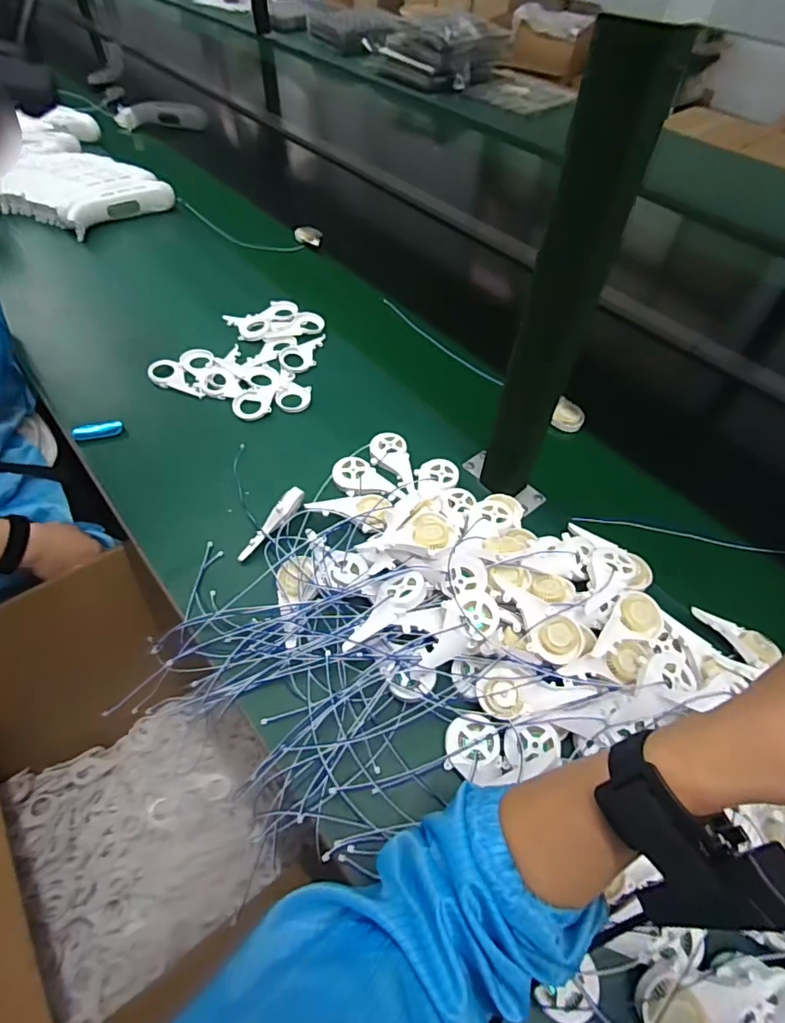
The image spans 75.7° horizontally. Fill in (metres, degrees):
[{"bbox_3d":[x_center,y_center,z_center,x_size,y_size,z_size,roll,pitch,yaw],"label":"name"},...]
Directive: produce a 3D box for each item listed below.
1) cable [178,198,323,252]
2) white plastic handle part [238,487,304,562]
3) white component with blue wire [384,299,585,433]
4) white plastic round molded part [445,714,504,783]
[{"bbox_3d":[-0.287,-0.540,0.959,0.332,0.015,0.101,18,55,11],"label":"cable"},{"bbox_3d":[-0.126,0.013,0.527,0.017,0.021,0.094,37,82,23],"label":"white plastic handle part"},{"bbox_3d":[0.114,-0.225,0.742,0.038,0.023,0.384,-38,63,-25],"label":"white component with blue wire"},{"bbox_3d":[0.065,0.192,0.412,0.043,0.017,0.047,1,54,-1],"label":"white plastic round molded part"}]

